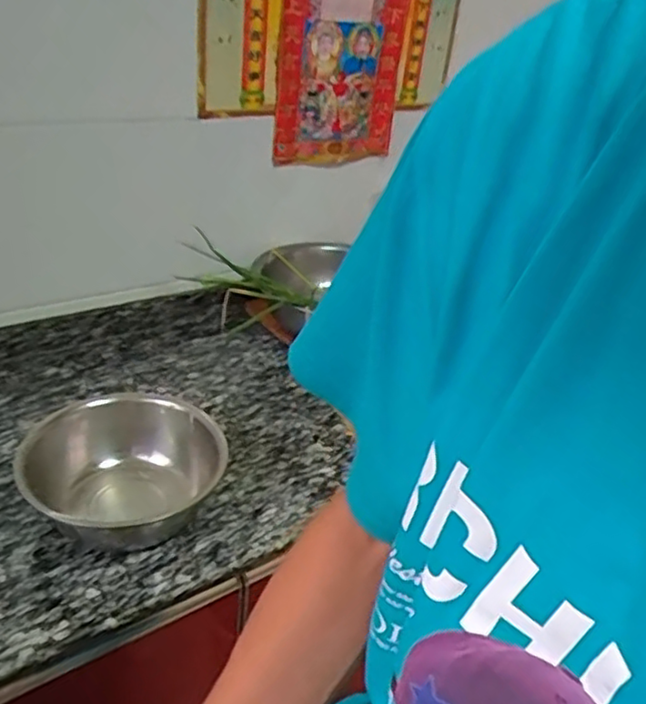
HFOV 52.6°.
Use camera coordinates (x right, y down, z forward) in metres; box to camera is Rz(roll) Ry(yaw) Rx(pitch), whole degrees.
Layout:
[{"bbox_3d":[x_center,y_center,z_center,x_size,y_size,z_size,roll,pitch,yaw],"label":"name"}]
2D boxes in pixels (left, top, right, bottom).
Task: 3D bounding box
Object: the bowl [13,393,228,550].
[{"bbox_3d":[-0.254,0.162,0.833,0.228,0.095,0.234,5,31,-3],"label":"bowl"}]

